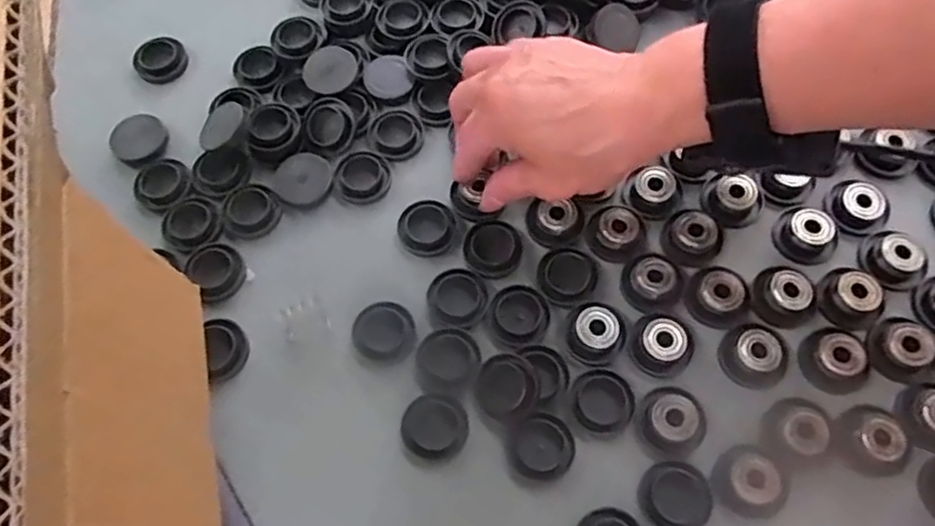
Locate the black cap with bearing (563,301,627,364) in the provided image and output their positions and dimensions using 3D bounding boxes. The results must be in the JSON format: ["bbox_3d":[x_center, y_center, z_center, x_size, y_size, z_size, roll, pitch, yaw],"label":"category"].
[{"bbox_3d":[0.066,0.034,0.338,0.030,0.013,0.031,-1,67,3],"label":"black cap with bearing"}]

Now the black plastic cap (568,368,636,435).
[{"bbox_3d":[0.066,0.068,0.328,0.030,0.006,0.031,-1,67,3],"label":"black plastic cap"}]

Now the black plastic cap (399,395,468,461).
[{"bbox_3d":[-0.016,0.081,0.329,0.031,0.008,0.030,-1,67,3],"label":"black plastic cap"}]

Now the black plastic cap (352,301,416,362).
[{"bbox_3d":[-0.043,0.036,0.346,0.031,0.011,0.029,-1,67,3],"label":"black plastic cap"}]

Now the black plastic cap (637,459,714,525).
[{"bbox_3d":[0.097,0.109,0.311,0.032,0.005,0.031,-1,67,3],"label":"black plastic cap"}]

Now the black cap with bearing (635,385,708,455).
[{"bbox_3d":[0.100,0.074,0.321,0.030,0.014,0.033,-1,67,3],"label":"black cap with bearing"}]

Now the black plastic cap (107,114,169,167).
[{"bbox_3d":[-0.195,-0.073,0.395,0.032,0.006,0.034,-1,67,3],"label":"black plastic cap"}]

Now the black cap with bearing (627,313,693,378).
[{"bbox_3d":[0.098,0.041,0.335,0.031,0.014,0.027,33,73,16],"label":"black cap with bearing"}]

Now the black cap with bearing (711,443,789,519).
[{"bbox_3d":[0.133,0.100,0.309,0.034,0.013,0.030,-36,70,-12],"label":"black cap with bearing"}]

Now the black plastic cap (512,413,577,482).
[{"bbox_3d":[0.036,0.089,0.322,0.029,0.007,0.030,-1,67,3],"label":"black plastic cap"}]

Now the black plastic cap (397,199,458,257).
[{"bbox_3d":[-0.022,-0.019,0.372,0.032,0.010,0.032,-1,67,3],"label":"black plastic cap"}]

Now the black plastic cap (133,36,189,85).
[{"bbox_3d":[-0.194,-0.130,0.423,0.028,0.010,0.035,24,70,13],"label":"black plastic cap"}]

